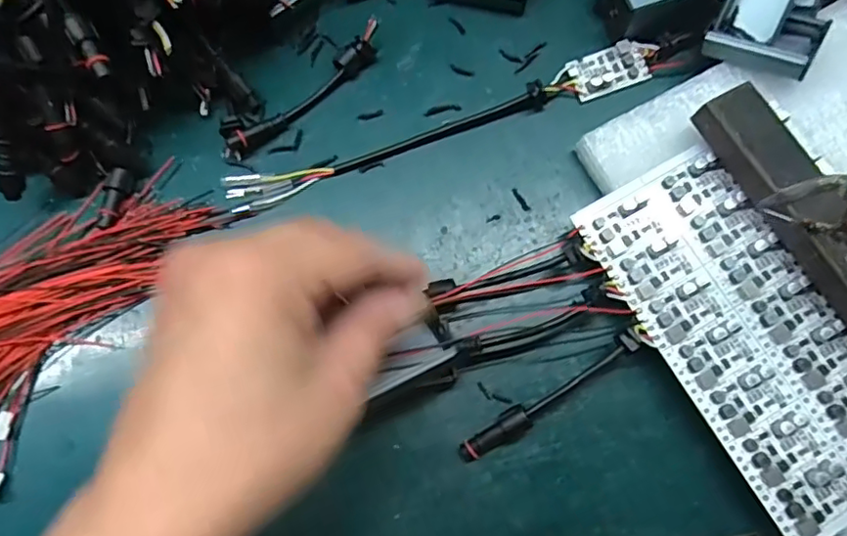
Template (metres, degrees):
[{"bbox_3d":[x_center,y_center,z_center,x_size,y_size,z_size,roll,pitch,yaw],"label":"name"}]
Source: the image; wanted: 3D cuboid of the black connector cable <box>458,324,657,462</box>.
[{"bbox_3d":[0.061,0.059,0.273,0.101,0.024,0.013,-33,80,-6],"label":"black connector cable"}]

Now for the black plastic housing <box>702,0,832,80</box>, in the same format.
[{"bbox_3d":[0.174,-0.129,0.293,0.047,0.028,0.060,21,106,24],"label":"black plastic housing"}]

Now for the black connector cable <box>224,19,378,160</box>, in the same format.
[{"bbox_3d":[-0.063,-0.092,0.315,0.102,0.015,0.012,-39,81,-7],"label":"black connector cable"}]

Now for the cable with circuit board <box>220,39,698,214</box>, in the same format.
[{"bbox_3d":[0.020,-0.078,0.311,0.253,0.013,0.023,-19,79,-4],"label":"cable with circuit board"}]

